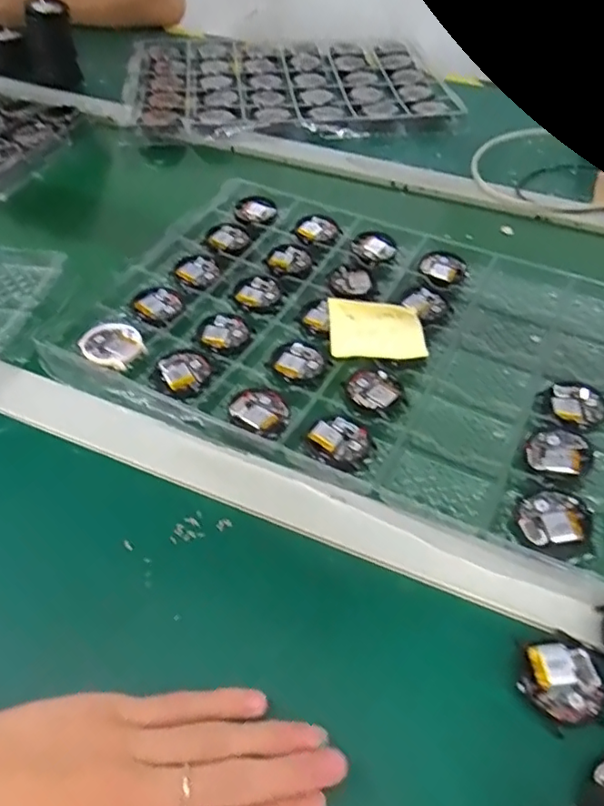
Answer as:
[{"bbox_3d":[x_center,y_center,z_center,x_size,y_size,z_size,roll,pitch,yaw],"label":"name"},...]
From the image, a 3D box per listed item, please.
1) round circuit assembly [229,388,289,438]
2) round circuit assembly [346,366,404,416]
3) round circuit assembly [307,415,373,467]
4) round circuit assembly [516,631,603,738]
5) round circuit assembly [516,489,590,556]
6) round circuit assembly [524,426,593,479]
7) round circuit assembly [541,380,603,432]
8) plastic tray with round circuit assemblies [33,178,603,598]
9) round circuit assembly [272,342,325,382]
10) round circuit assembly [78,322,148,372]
[{"bbox_3d":[-0.031,0.007,0.412,0.040,0.004,0.044,1,49,-1],"label":"round circuit assembly"},{"bbox_3d":[0.054,-0.010,0.435,0.038,0.004,0.043,35,57,25],"label":"round circuit assembly"},{"bbox_3d":[0.027,0.025,0.398,0.041,0.007,0.039,1,49,-1],"label":"round circuit assembly"},{"bbox_3d":[0.137,0.145,0.298,0.040,0.004,0.049,22,52,17],"label":"round circuit assembly"},{"bbox_3d":[0.157,0.073,0.356,0.041,0.010,0.040,1,49,-1],"label":"round circuit assembly"},{"bbox_3d":[0.178,0.034,0.394,0.040,0.008,0.043,1,49,-1],"label":"round circuit assembly"},{"bbox_3d":[0.204,0.002,0.425,0.046,0.005,0.045,1,49,-1],"label":"round circuit assembly"},{"bbox_3d":[0.052,-0.064,0.471,0.430,0.017,0.302,21,52,16],"label":"plastic tray with round circuit assemblies"},{"bbox_3d":[-0.004,-0.033,0.453,0.038,0.004,0.041,1,49,-1],"label":"round circuit assembly"},{"bbox_3d":[-0.148,-0.047,0.454,0.047,0.006,0.044,1,49,-1],"label":"round circuit assembly"}]

